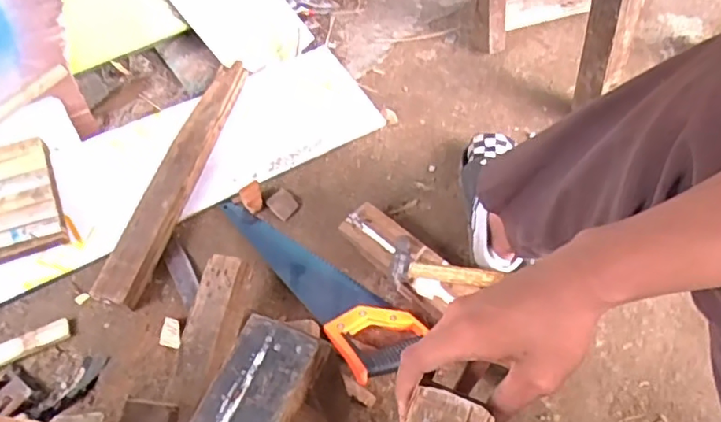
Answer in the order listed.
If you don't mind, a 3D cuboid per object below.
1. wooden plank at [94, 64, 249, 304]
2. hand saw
[{"bbox_3d":[-0.299,-0.071,0.979,0.068,0.042,0.493,13,57,13],"label":"wooden plank"},{"bbox_3d":[-0.077,0.085,0.881,0.117,0.038,0.400,-37,60,-20],"label":"hand saw"}]

